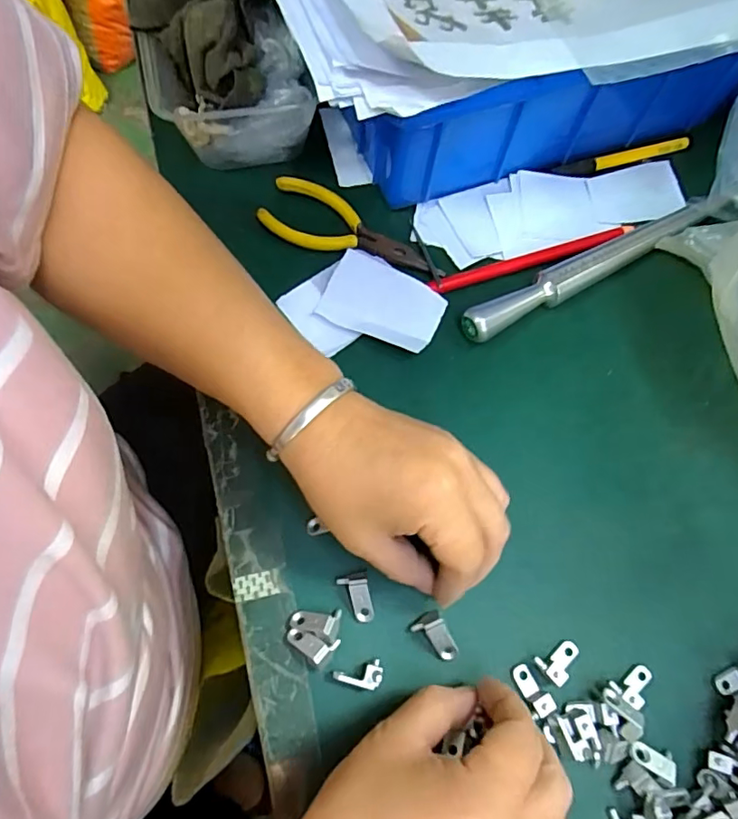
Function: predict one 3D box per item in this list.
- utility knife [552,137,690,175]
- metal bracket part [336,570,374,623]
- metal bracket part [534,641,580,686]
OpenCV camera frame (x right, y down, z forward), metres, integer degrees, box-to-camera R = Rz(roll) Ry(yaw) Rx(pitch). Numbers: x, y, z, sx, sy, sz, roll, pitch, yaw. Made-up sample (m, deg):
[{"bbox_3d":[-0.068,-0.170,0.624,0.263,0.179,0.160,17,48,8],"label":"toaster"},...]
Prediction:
[{"bbox_3d":[0.190,-0.189,0.399,0.113,0.006,0.009,-17,71,-9],"label":"utility knife"},{"bbox_3d":[-0.007,0.098,0.277,0.017,0.010,0.025,-8,70,-6],"label":"metal bracket part"},{"bbox_3d":[0.098,0.128,0.273,0.023,0.009,0.015,-34,75,-14],"label":"metal bracket part"}]

